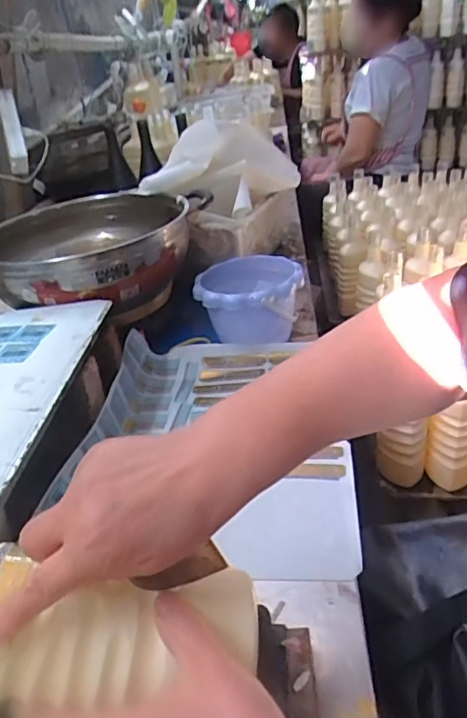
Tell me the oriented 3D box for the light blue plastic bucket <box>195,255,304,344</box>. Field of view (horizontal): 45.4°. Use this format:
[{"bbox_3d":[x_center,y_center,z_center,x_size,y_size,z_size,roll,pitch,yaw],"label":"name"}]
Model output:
[{"bbox_3d":[0.026,-0.079,0.869,0.156,0.113,0.143,-5,29,2],"label":"light blue plastic bucket"}]

